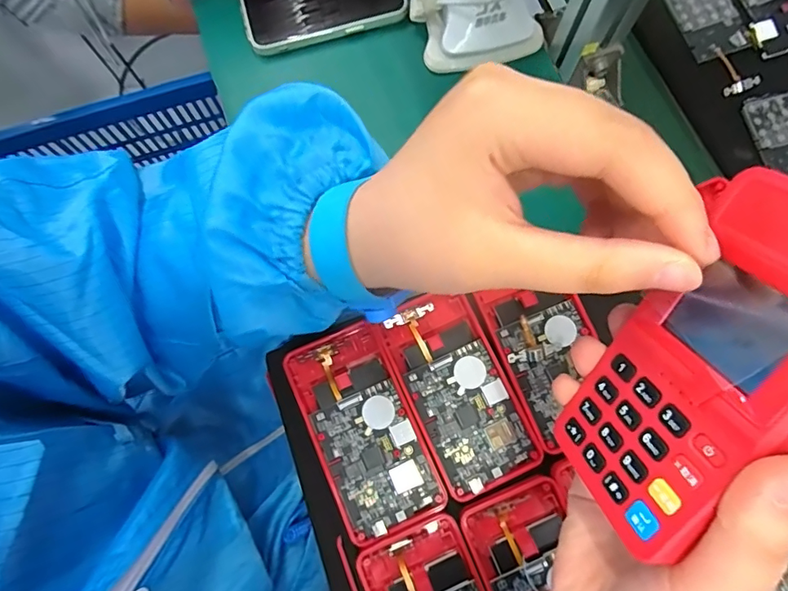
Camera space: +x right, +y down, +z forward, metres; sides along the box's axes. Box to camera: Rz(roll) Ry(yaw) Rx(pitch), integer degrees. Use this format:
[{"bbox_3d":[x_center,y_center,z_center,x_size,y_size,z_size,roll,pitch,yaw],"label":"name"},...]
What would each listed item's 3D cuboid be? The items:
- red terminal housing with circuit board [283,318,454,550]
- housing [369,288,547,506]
[{"bbox_3d":[-0.019,0.082,0.291,0.061,0.012,0.120,-25,75,-5],"label":"red terminal housing with circuit board"},{"bbox_3d":[0.039,0.059,0.297,0.062,0.011,0.118,-25,75,-5],"label":"housing"}]

